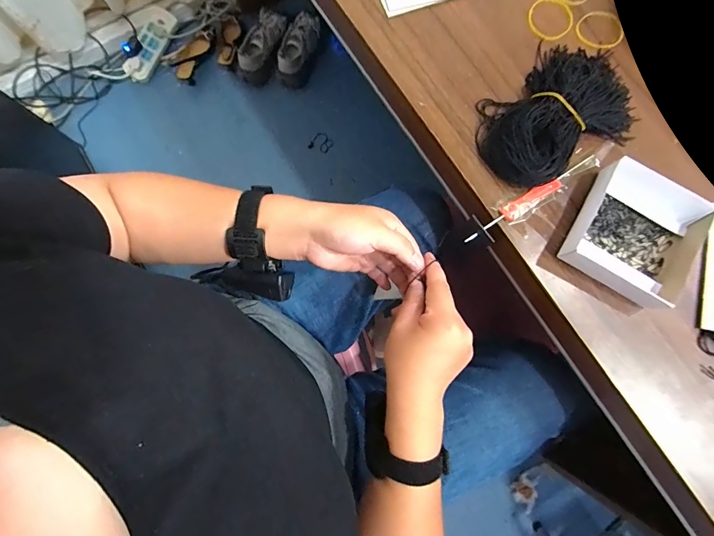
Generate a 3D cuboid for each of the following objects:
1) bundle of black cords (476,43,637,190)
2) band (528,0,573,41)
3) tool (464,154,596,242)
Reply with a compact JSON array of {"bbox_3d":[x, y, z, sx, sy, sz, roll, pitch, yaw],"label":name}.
[{"bbox_3d":[0.195,-0.160,0.345,0.173,0.035,0.124,-27,81,-5],"label":"bundle of black cords"},{"bbox_3d":[0.209,-0.270,0.382,0.047,0.004,0.058,28,81,4],"label":"band"},{"bbox_3d":[0.168,-0.066,0.339,0.153,0.007,0.016,-29,81,-5],"label":"tool"}]

